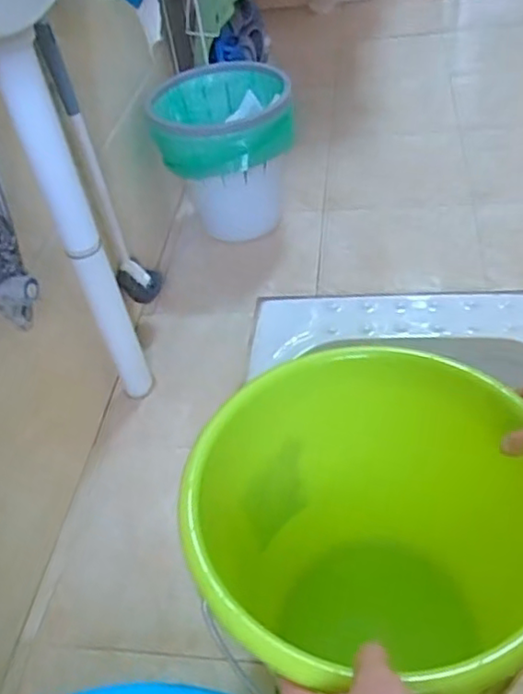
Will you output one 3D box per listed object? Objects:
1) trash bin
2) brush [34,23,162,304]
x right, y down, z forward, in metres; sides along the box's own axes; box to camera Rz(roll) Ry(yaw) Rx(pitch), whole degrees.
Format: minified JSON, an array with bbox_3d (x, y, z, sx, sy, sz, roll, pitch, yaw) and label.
[{"bbox_3d":[-0.061,-0.343,1.200,0.244,0.263,0.233,-10,43,0],"label":"trash bin"},{"bbox_3d":[-0.226,-0.245,0.958,0.071,0.427,0.052,-27,45,-17],"label":"brush"}]

